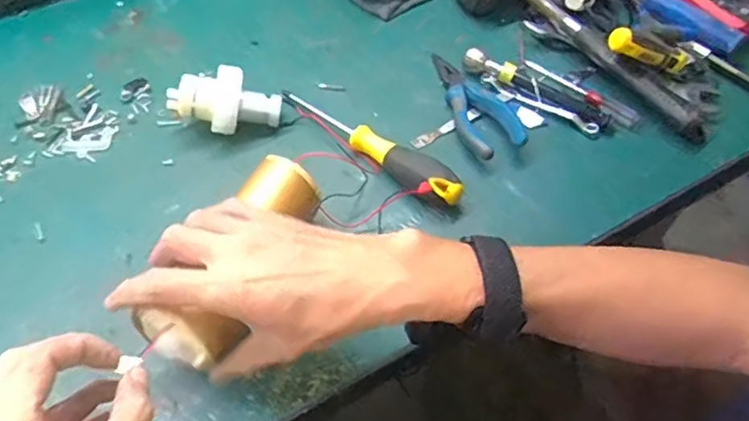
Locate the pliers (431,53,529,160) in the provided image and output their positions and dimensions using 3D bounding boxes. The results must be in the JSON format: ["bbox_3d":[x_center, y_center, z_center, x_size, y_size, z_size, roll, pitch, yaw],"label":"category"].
[{"bbox_3d":[0.092,-0.105,0.557,0.049,0.022,0.137,-14,57,-10],"label":"pliers"}]

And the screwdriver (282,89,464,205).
[{"bbox_3d":[-0.003,-0.067,0.542,0.204,0.030,0.033,40,64,23],"label":"screwdriver"}]

